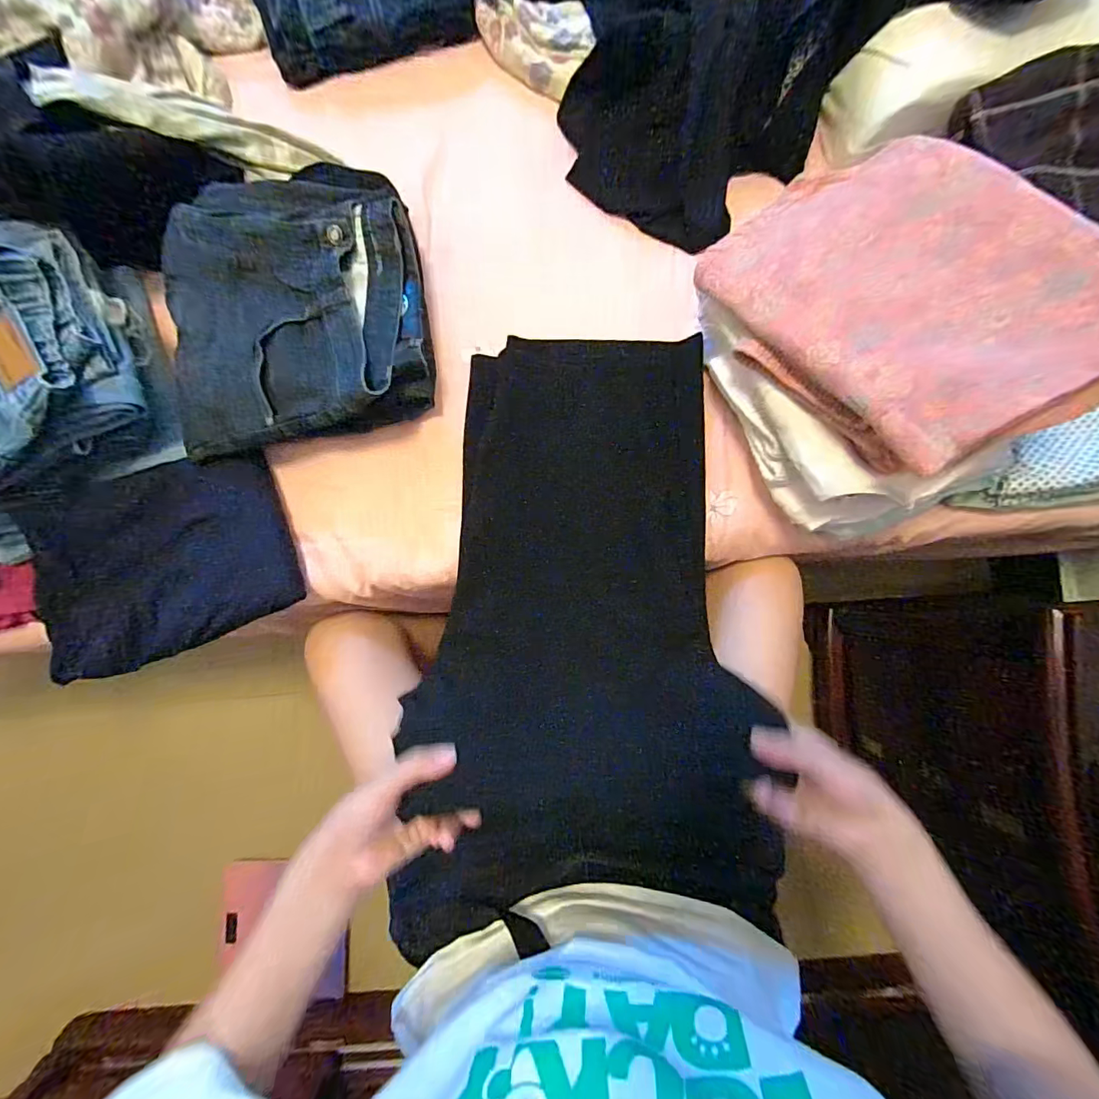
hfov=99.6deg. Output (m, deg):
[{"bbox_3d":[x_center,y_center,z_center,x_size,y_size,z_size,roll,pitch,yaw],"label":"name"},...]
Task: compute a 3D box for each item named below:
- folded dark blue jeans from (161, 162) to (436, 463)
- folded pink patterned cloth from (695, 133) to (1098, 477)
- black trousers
[{"bbox_3d":[-0.273,-0.262,0.502,0.268,0.069,0.299,-11,85,1],"label":"folded dark blue jeans"},{"bbox_3d":[0.272,-0.198,0.362,0.203,0.040,0.280,-35,68,4],"label":"folded pink patterned cloth"},{"bbox_3d":[0.027,0.054,0.477,0.342,0.087,0.560,-4,85,1],"label":"black trousers"}]

